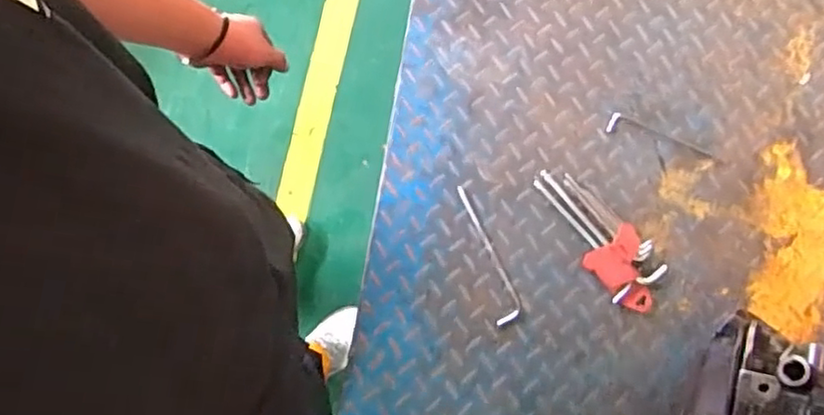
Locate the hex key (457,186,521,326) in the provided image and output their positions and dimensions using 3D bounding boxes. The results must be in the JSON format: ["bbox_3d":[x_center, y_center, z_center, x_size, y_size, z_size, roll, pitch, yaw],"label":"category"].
[{"bbox_3d":[0.101,0.058,0.842,0.034,0.012,0.185,-15,76,-2],"label":"hex key"}]

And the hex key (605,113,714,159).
[{"bbox_3d":[0.340,-0.094,0.881,0.146,0.011,0.029,20,77,6],"label":"hex key"}]

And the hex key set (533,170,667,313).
[{"bbox_3d":[0.244,0.036,0.842,0.076,0.017,0.212,-37,80,-8],"label":"hex key set"}]

